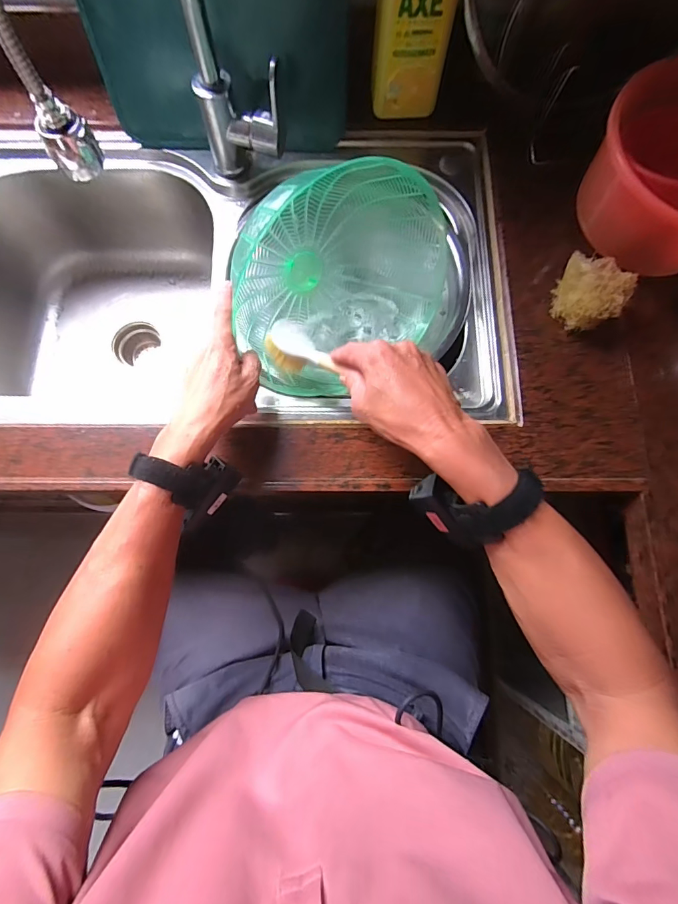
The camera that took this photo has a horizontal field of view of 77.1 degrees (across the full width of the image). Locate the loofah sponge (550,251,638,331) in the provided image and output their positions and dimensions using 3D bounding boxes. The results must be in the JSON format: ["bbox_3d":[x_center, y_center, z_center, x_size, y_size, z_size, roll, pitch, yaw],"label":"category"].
[{"bbox_3d":[0.292,-0.186,0.493,0.068,0.057,0.080,17,77,5],"label":"loofah sponge"}]

